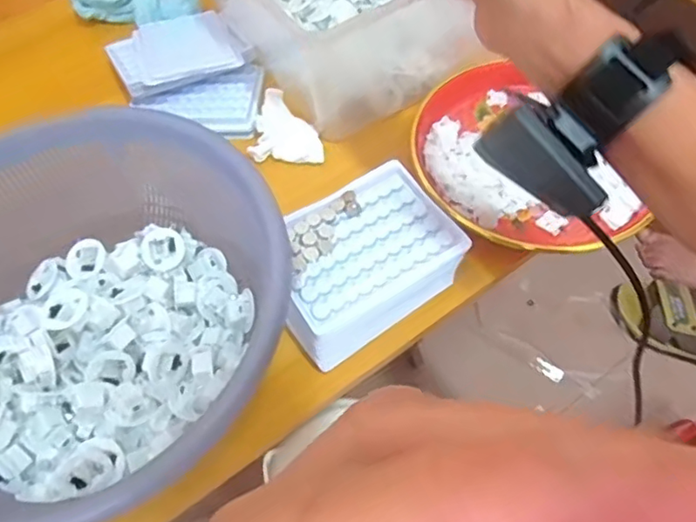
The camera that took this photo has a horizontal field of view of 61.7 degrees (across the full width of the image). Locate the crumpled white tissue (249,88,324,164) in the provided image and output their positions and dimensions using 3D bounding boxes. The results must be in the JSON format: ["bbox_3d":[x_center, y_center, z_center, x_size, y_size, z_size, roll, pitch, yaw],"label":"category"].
[{"bbox_3d":[-0.057,-0.125,0.550,0.066,0.039,0.061,-1,60,2],"label":"crumpled white tissue"}]

